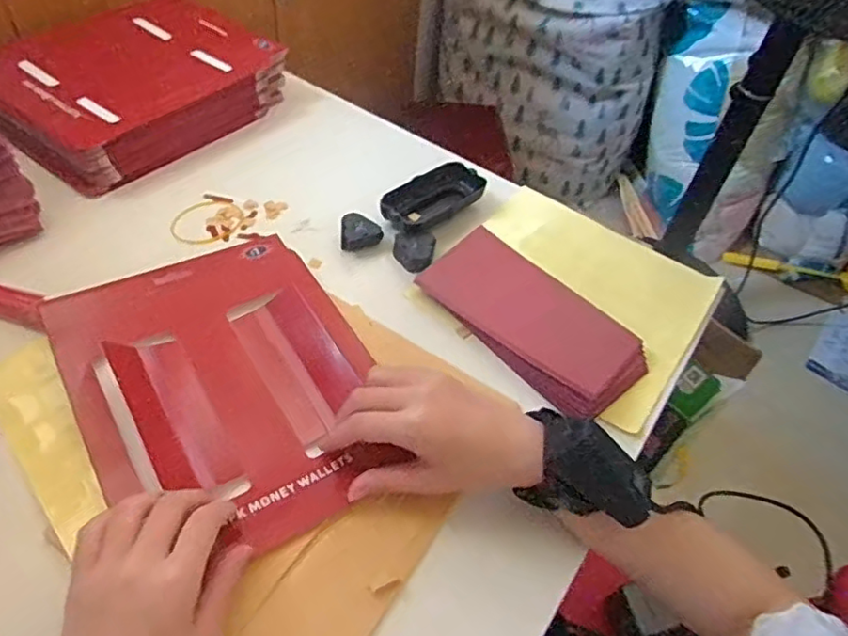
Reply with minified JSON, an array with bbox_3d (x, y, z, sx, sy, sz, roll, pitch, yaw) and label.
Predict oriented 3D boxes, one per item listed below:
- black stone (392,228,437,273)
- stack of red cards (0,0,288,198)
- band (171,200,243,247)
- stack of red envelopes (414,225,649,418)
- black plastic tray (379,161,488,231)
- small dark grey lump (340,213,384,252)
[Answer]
[{"bbox_3d":[-0.009,-0.063,0.555,0.037,0.014,0.045,3,48,-4],"label":"black stone"},{"bbox_3d":[-0.313,-0.253,0.649,0.214,0.061,0.276,32,52,21],"label":"stack of red cards"},{"bbox_3d":[-0.201,-0.089,0.563,0.058,0.004,0.066,27,51,16],"label":"band"},{"bbox_3d":[0.091,-0.003,0.511,0.109,0.015,0.190,-33,59,-30],"label":"stack of red envelopes"},{"bbox_3d":[0.010,-0.119,0.594,0.110,0.019,0.051,-33,60,-31],"label":"black plastic tray"},{"bbox_3d":[-0.058,-0.079,0.563,0.037,0.015,0.036,0,48,-7],"label":"small dark grey lump"}]

